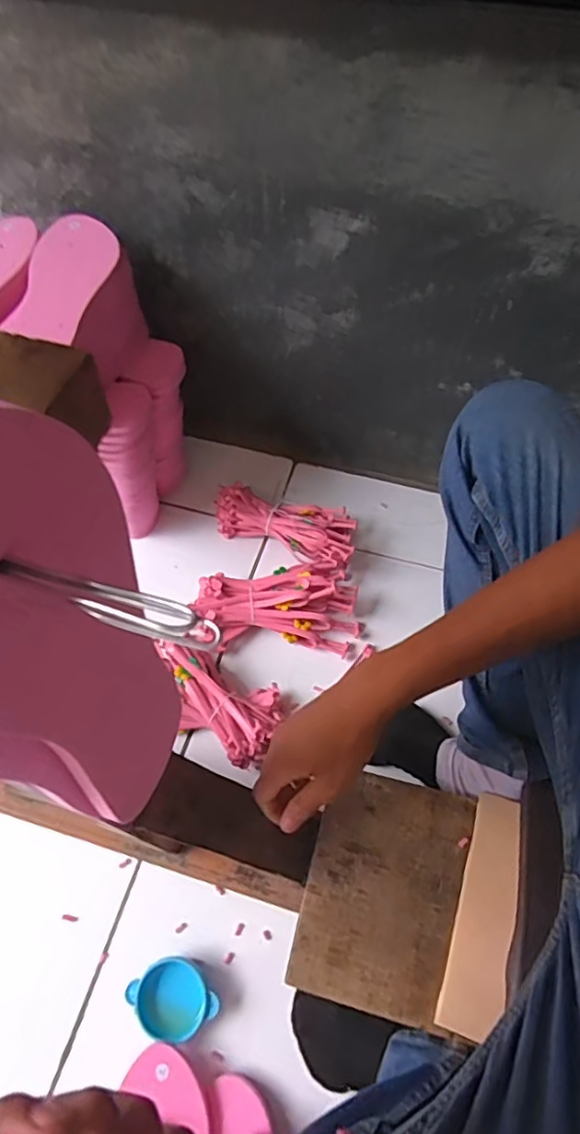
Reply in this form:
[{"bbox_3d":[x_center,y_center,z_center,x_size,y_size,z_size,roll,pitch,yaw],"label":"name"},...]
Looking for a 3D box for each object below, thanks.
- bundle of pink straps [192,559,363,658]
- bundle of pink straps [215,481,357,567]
[{"bbox_3d":[-0.018,0.048,0.767,0.221,0.059,0.121,1,60,2],"label":"bundle of pink straps"},{"bbox_3d":[-0.003,-0.066,0.827,0.214,0.067,0.091,21,63,13],"label":"bundle of pink straps"}]

